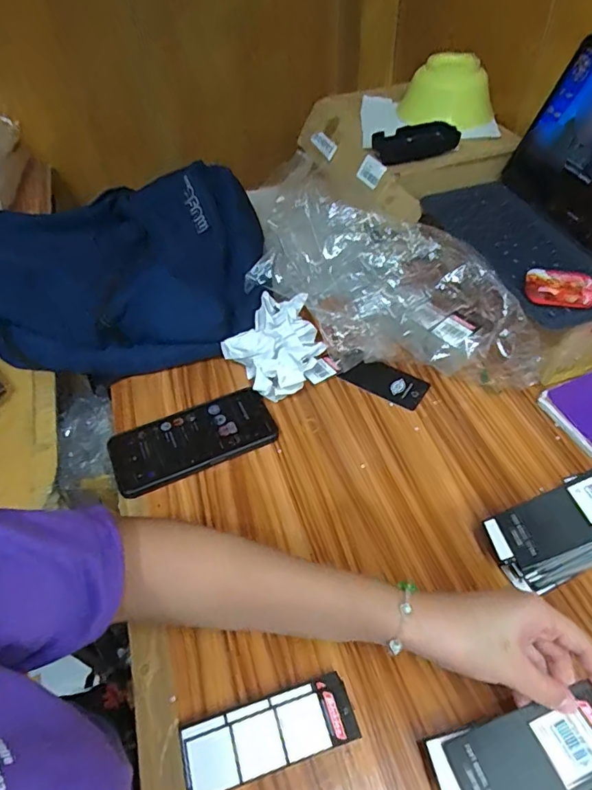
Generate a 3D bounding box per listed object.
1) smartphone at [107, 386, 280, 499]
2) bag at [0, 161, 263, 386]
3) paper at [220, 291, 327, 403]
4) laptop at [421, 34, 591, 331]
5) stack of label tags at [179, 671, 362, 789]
[{"bbox_3d":[-0.109,0.046,0.532,0.168,0.016,0.077,-20,50,-15],"label":"smartphone"},{"bbox_3d":[-0.267,-0.168,0.660,0.408,0.104,0.305,-5,49,-2],"label":"bag"},{"bbox_3d":[-0.020,-0.056,0.594,0.111,0.056,0.133,15,51,16],"label":"paper"},{"bbox_3d":[0.282,-0.222,0.529,0.178,0.155,0.269,-16,50,-12],"label":"laptop"},{"bbox_3d":[-0.018,0.243,0.357,0.120,0.012,0.044,-15,49,-10],"label":"stack of label tags"}]

